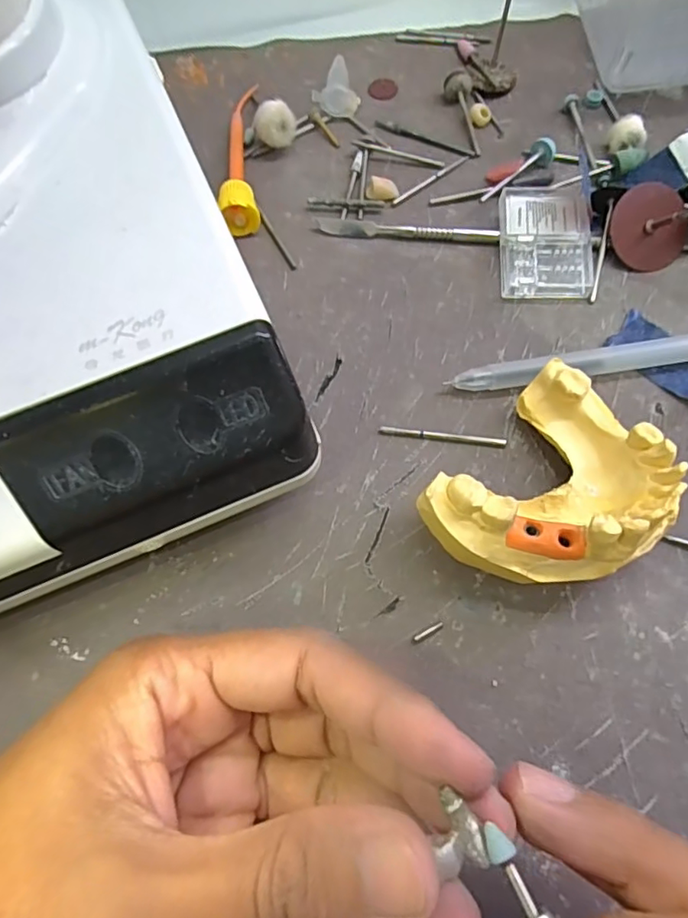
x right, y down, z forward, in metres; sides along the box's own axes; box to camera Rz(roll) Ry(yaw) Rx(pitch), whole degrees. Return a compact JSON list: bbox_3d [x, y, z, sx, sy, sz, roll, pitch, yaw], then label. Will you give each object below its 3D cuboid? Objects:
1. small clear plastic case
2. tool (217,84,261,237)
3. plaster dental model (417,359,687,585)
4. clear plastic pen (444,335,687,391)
[{"bbox_3d":[0.079,-0.085,0.221,0.034,0.011,0.047,1,69,3],"label":"small clear plastic case"},{"bbox_3d":[-0.045,-0.135,0.244,0.014,0.015,0.086,-5,69,1],"label":"tool"},{"bbox_3d":[0.065,0.009,0.169,0.055,0.039,0.071,41,76,16],"label":"plaster dental model"},{"bbox_3d":[0.101,-0.037,0.203,0.123,0.009,0.012,-8,69,-1],"label":"clear plastic pen"}]

